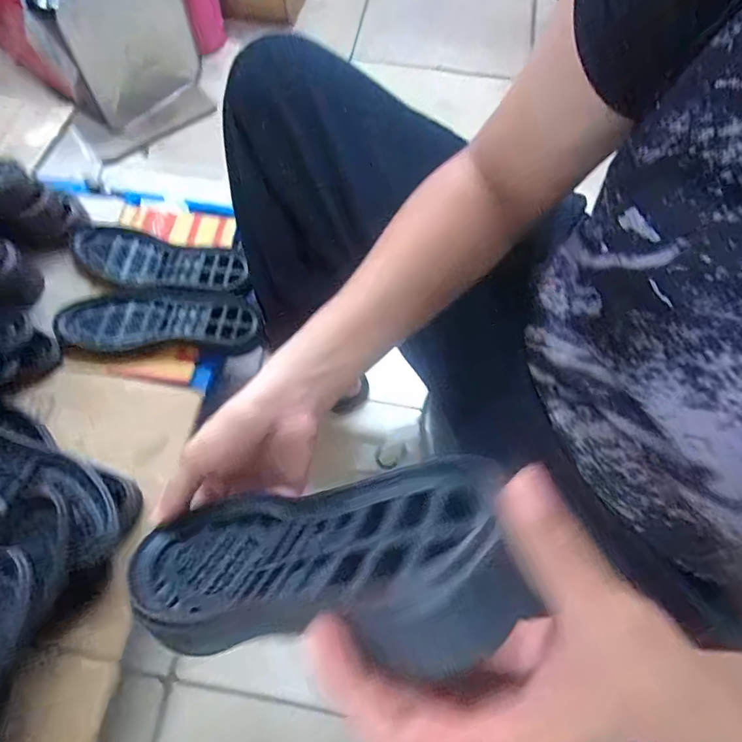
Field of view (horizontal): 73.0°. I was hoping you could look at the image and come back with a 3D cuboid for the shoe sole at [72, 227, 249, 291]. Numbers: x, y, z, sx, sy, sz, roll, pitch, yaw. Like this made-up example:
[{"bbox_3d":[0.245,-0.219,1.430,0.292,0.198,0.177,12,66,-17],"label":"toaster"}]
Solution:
[{"bbox_3d":[-0.281,-0.149,0.666,0.239,0.023,0.078,10,65,3],"label":"shoe sole"}]

